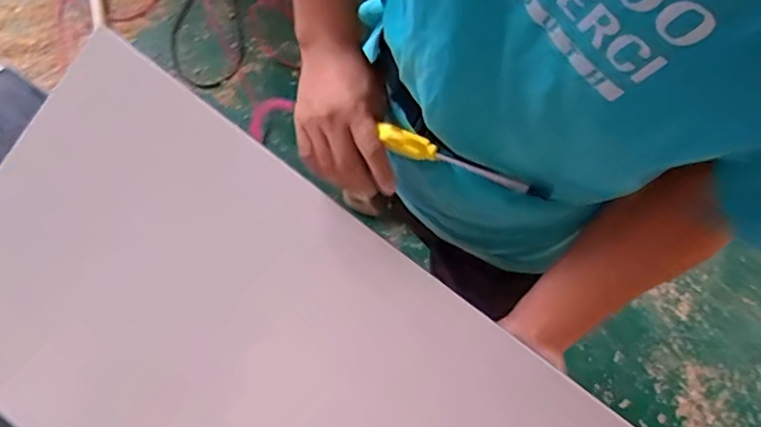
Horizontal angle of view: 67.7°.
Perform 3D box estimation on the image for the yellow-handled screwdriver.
[{"bbox_3d":[0.061,-0.047,0.493,0.134,0.018,0.018,22,70,3],"label":"yellow-handled screwdriver"}]

